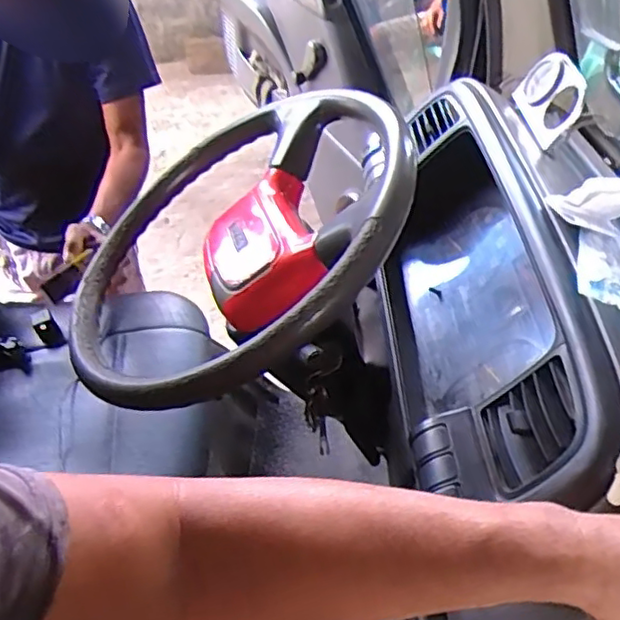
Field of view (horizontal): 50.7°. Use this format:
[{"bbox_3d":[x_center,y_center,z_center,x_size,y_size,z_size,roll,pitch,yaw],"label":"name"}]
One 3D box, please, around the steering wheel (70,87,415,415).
[{"bbox_3d":[-0.066,-0.060,0.679,0.383,0.100,0.392,-18,43,25],"label":"steering wheel"}]

